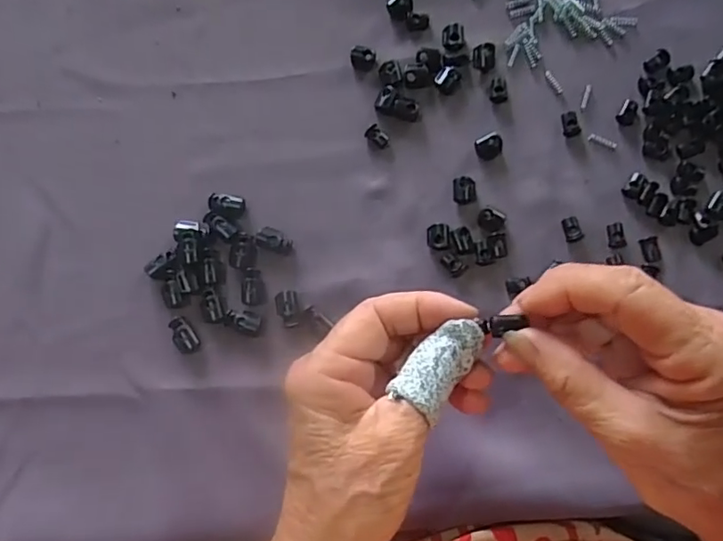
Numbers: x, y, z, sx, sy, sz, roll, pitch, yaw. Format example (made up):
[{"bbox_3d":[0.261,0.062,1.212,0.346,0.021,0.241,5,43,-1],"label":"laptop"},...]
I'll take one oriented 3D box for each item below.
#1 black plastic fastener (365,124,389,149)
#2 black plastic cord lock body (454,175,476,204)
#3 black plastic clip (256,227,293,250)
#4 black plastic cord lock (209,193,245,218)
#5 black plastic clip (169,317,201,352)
[{"bbox_3d":[0.009,-0.080,0.337,0.015,0.005,0.009,42,85,6],"label":"black plastic fastener"},{"bbox_3d":[0.060,-0.047,0.331,0.013,0.004,0.017,-3,82,0],"label":"black plastic cord lock body"},{"bbox_3d":[-0.050,-0.018,0.329,0.020,0.006,0.011,21,83,3],"label":"black plastic clip"},{"bbox_3d":[-0.079,-0.038,0.332,0.020,0.005,0.013,13,83,2],"label":"black plastic cord lock"},{"bbox_3d":[-0.101,0.036,0.322,0.012,0.005,0.022,-34,83,-4],"label":"black plastic clip"}]

